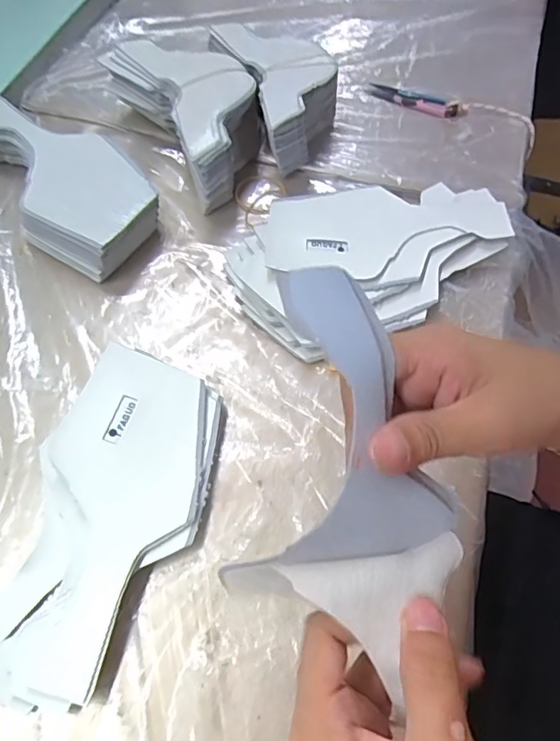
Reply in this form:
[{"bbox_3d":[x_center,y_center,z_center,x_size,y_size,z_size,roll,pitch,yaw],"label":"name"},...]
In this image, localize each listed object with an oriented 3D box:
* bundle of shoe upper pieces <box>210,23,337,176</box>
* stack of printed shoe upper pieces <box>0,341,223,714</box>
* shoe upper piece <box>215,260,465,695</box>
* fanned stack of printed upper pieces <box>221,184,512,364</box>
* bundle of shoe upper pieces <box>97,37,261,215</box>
[{"bbox_3d":[0.006,-0.284,0.527,0.102,0.061,0.168,-17,63,-9],"label":"bundle of shoe upper pieces"},{"bbox_3d":[-0.118,0.095,0.339,0.111,0.026,0.222,22,64,11],"label":"stack of printed shoe upper pieces"},{"bbox_3d":[0.025,0.039,0.210,0.093,0.025,0.160,-7,94,-4],"label":"shoe upper piece"},{"bbox_3d":[0.082,-0.100,0.439,0.240,0.033,0.136,-20,64,-10],"label":"fanned stack of printed upper pieces"},{"bbox_3d":[-0.078,-0.252,0.501,0.104,0.064,0.181,-33,67,-16],"label":"bundle of shoe upper pieces"}]

